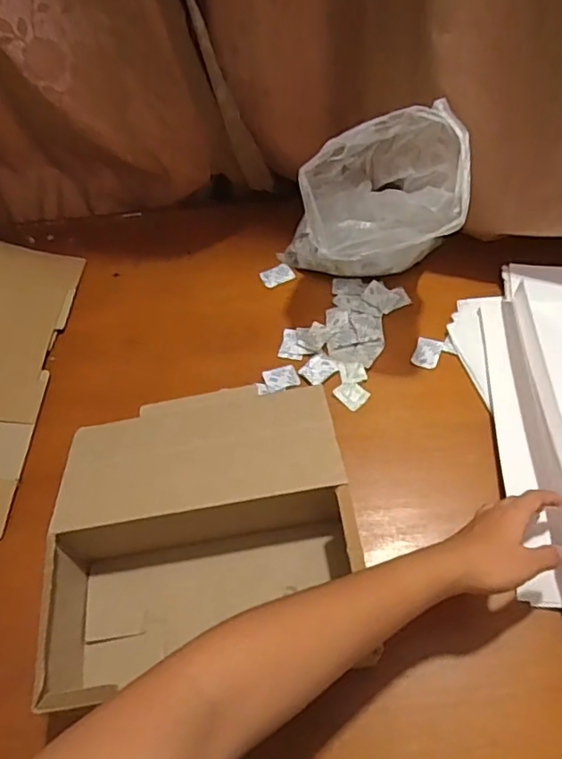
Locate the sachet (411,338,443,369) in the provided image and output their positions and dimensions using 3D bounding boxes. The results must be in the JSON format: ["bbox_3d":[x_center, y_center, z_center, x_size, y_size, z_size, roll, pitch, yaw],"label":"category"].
[{"bbox_3d":[0.173,-0.032,0.667,0.029,0.004,0.039,17,61,15],"label":"sachet"}]

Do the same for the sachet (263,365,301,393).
[{"bbox_3d":[0.000,-0.001,0.664,0.039,0.005,0.031,-17,58,-6],"label":"sachet"}]

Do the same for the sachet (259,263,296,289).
[{"bbox_3d":[-0.005,-0.137,0.753,0.040,0.004,0.034,-25,60,-11],"label":"sachet"}]

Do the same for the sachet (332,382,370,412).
[{"bbox_3d":[0.080,0.017,0.646,0.033,0.008,0.030,39,68,24],"label":"sachet"}]

